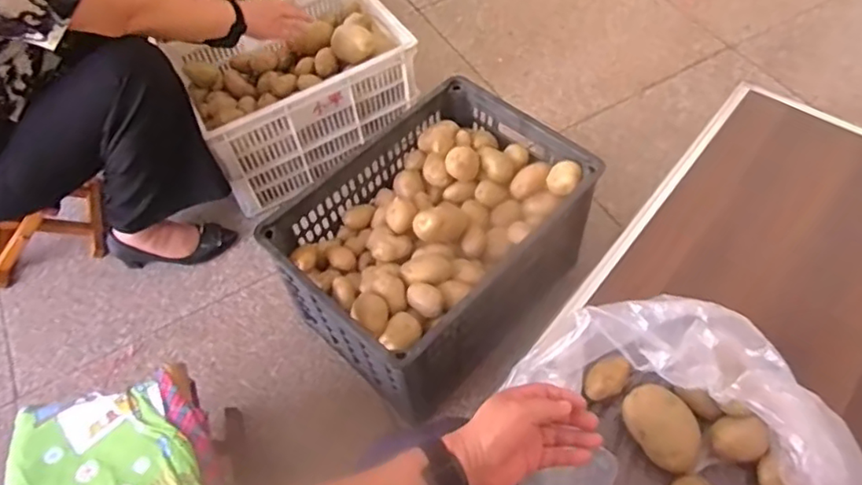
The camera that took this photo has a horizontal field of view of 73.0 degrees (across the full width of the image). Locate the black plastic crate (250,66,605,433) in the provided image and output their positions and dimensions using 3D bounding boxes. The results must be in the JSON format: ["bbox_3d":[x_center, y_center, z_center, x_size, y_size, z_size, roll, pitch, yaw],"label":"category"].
[{"bbox_3d":[0.014,0.000,1.048,0.351,0.257,0.474,38,66,24],"label":"black plastic crate"}]

